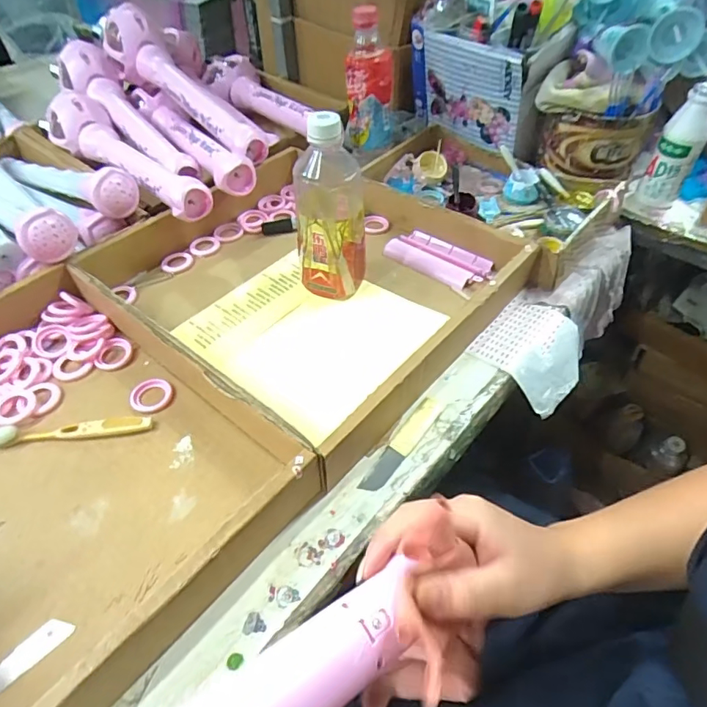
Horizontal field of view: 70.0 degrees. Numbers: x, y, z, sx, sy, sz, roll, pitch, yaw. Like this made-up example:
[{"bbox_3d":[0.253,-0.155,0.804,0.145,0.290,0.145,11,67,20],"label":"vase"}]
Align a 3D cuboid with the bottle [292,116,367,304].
[{"bbox_3d":[-0.022,-0.138,0.507,0.071,0.183,0.057,-1,48,-1],"label":"bottle"}]

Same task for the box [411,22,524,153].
[{"bbox_3d":[0.148,-0.358,0.685,0.169,0.123,0.030,34,57,27],"label":"box"}]

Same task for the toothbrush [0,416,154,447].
[{"bbox_3d":[-0.249,0.066,0.443,0.138,0.011,0.021,-5,48,-4],"label":"toothbrush"}]

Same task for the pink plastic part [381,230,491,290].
[{"bbox_3d":[0.101,-0.114,0.599,0.121,0.015,0.058,31,56,26],"label":"pink plastic part"}]

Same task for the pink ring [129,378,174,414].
[{"bbox_3d":[-0.188,0.039,0.470,0.038,0.005,0.037,0,48,0],"label":"pink ring"}]

